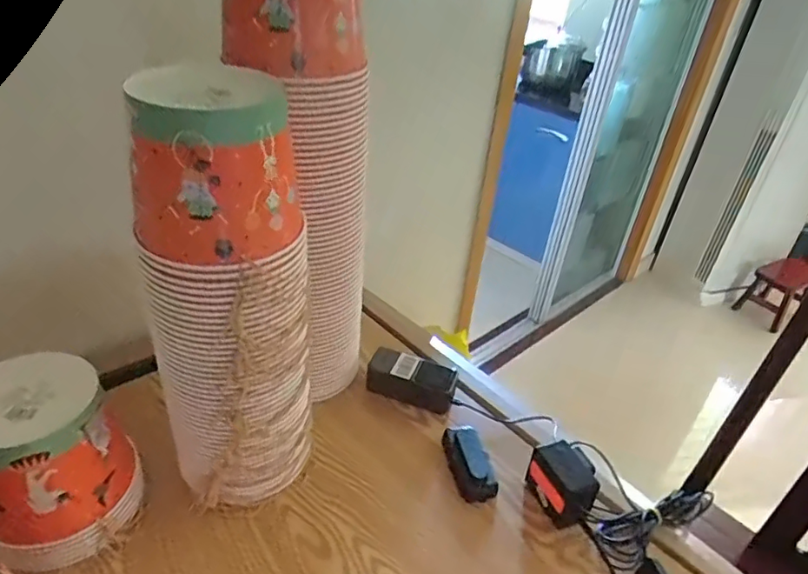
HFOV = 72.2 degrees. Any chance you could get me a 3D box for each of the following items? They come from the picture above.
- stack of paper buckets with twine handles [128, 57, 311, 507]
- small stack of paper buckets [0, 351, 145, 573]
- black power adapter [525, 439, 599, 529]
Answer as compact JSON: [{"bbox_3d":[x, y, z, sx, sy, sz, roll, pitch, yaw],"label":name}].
[{"bbox_3d":[-0.177,0.038,0.579,0.127,0.472,0.138,24,37,24],"label":"stack of paper buckets with twine handles"},{"bbox_3d":[-0.373,0.186,0.590,0.142,0.179,0.147,32,41,33],"label":"small stack of paper buckets"},{"bbox_3d":[0.197,0.245,0.685,0.058,0.074,0.086,-14,38,-28],"label":"black power adapter"}]

